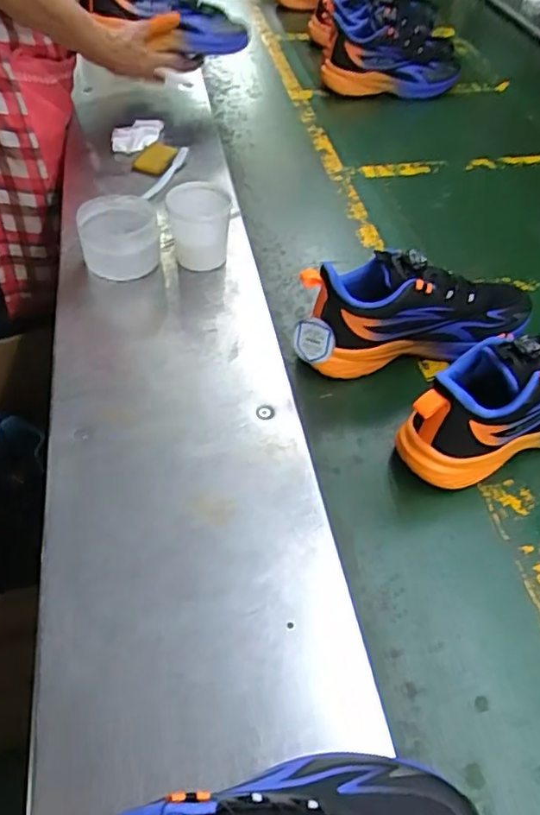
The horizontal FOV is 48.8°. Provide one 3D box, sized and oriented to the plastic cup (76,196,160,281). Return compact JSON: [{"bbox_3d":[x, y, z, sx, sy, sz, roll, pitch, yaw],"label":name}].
[{"bbox_3d":[-0.180,-0.203,0.716,0.088,0.064,0.088,-7,51,-11],"label":"plastic cup"}]

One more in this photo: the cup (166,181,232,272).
[{"bbox_3d":[-0.087,-0.219,0.721,0.072,0.084,0.074,-4,51,-9],"label":"cup"}]

